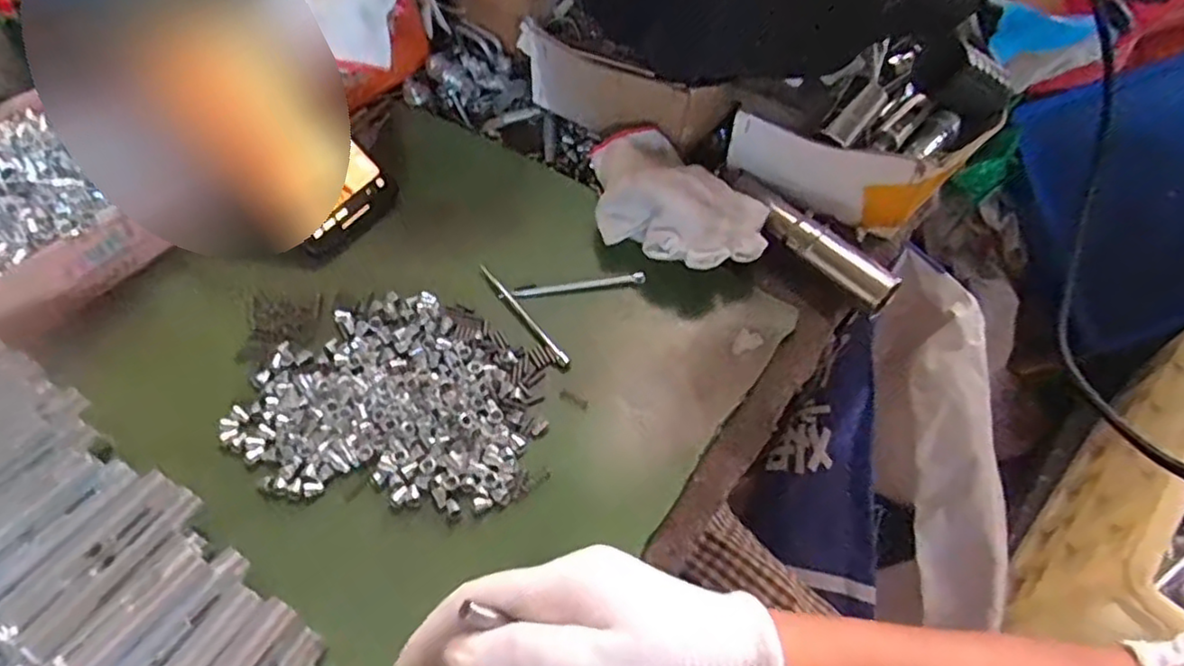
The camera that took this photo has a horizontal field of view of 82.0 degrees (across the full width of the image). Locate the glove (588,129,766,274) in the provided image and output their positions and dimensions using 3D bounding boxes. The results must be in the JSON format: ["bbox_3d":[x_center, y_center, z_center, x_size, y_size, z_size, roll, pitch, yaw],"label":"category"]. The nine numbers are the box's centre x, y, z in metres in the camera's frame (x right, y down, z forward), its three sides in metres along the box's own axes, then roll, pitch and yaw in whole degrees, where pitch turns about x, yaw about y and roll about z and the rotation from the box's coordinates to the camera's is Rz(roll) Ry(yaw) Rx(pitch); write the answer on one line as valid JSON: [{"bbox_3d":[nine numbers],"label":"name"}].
[{"bbox_3d":[0.045,-0.082,0.424,0.074,0.041,0.129,-38,67,-21],"label":"glove"}]

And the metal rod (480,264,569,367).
[{"bbox_3d":[-0.041,-0.013,0.405,0.006,0.004,0.088,-32,65,-18],"label":"metal rod"}]

